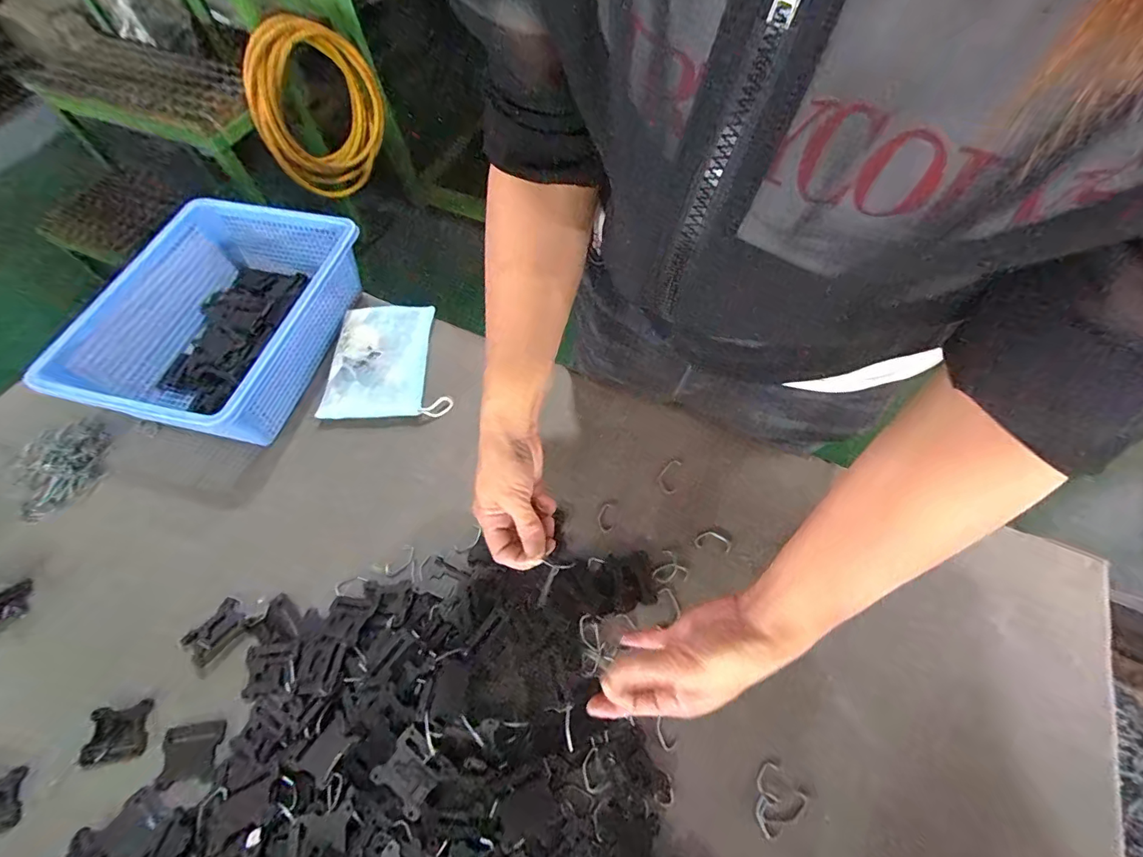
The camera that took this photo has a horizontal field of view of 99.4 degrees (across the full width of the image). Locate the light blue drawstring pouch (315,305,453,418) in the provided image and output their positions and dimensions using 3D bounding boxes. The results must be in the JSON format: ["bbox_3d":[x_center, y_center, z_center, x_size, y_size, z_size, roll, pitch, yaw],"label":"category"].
[{"bbox_3d":[-0.222,-0.086,0.597,0.138,0.029,0.161,-1,62,1],"label":"light blue drawstring pouch"}]

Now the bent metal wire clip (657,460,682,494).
[{"bbox_3d":[0.104,0.050,0.521,0.021,0.004,0.042,13,63,9],"label":"bent metal wire clip"}]

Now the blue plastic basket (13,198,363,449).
[{"bbox_3d":[-0.404,-0.128,0.577,0.230,0.098,0.296,13,63,9],"label":"blue plastic basket"}]

